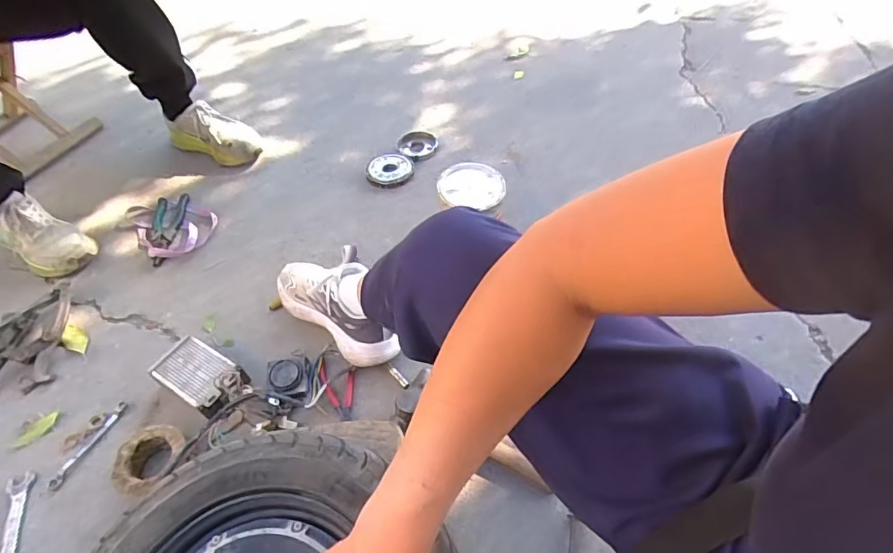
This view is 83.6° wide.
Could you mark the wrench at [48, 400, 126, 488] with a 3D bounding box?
[{"bbox_3d":[-0.529,0.247,0.738,0.017,0.006,0.138,18,56,16],"label":"wrench"}]

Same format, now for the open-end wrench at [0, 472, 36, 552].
[{"bbox_3d":[-0.582,0.354,0.660,0.037,0.008,0.179,-15,53,-9],"label":"open-end wrench"}]

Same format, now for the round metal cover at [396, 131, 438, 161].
[{"bbox_3d":[-0.067,-0.316,1.180,0.089,0.018,0.101,26,58,21],"label":"round metal cover"}]

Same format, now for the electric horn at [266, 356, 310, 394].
[{"bbox_3d":[-0.248,0.158,0.783,0.066,0.032,0.059,-7,51,1],"label":"electric horn"}]

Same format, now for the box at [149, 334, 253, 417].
[{"bbox_3d":[-0.378,0.155,0.771,0.145,0.050,0.086,24,57,23],"label":"box"}]

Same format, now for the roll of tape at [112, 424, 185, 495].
[{"bbox_3d":[-0.416,0.262,0.709,0.085,0.039,0.098,22,57,20],"label":"roll of tape"}]

